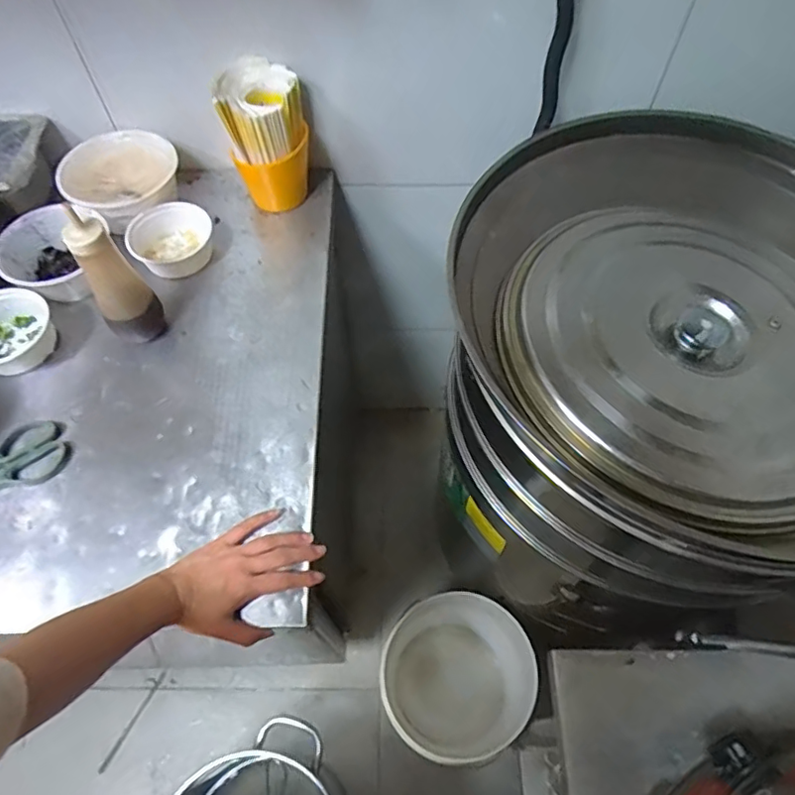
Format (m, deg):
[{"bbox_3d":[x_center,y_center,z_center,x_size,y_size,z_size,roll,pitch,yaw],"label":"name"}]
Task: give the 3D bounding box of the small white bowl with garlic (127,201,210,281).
[{"bbox_3d":[-0.331,-0.232,0.843,0.118,0.043,0.113,0,60,0],"label":"small white bowl with garlic"}]

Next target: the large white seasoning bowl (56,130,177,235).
[{"bbox_3d":[-0.422,-0.331,0.885,0.168,0.083,0.163,0,60,0],"label":"large white seasoning bowl"}]

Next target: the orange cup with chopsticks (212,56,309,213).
[{"bbox_3d":[-0.194,-0.387,0.854,0.112,0.179,0.103,-15,61,-9],"label":"orange cup with chopsticks"}]

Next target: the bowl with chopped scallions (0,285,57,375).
[{"bbox_3d":[-0.523,-0.083,0.762,0.119,0.047,0.116,0,60,0],"label":"bowl with chopped scallions"}]

